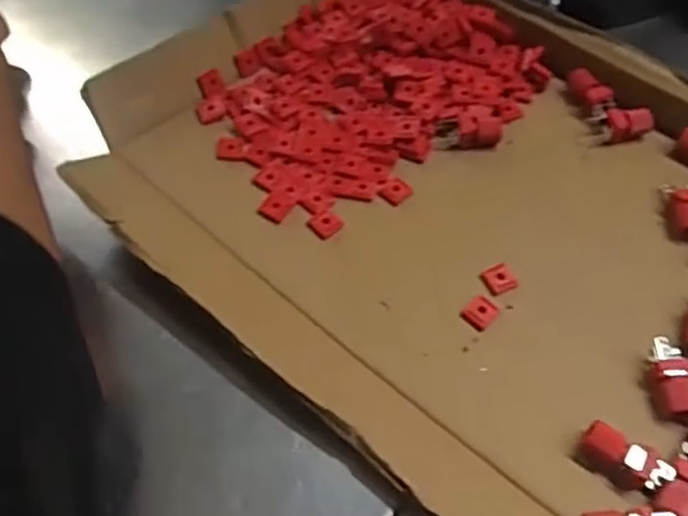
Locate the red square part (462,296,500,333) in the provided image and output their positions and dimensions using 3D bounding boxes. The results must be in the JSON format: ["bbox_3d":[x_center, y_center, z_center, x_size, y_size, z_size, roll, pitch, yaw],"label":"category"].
[{"bbox_3d":[0.062,0.025,0.316,0.012,0.004,0.015,37,62,21],"label":"red square part"}]

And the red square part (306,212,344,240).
[{"bbox_3d":[-0.009,-0.016,0.339,0.015,0.004,0.014,-34,63,-22],"label":"red square part"}]

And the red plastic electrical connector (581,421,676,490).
[{"bbox_3d":[0.112,0.079,0.277,0.033,0.008,0.014,36,62,20],"label":"red plastic electrical connector"}]

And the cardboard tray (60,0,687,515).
[{"bbox_3d":[0.061,-0.031,0.342,0.332,0.034,0.263,40,63,22],"label":"cardboard tray"}]

